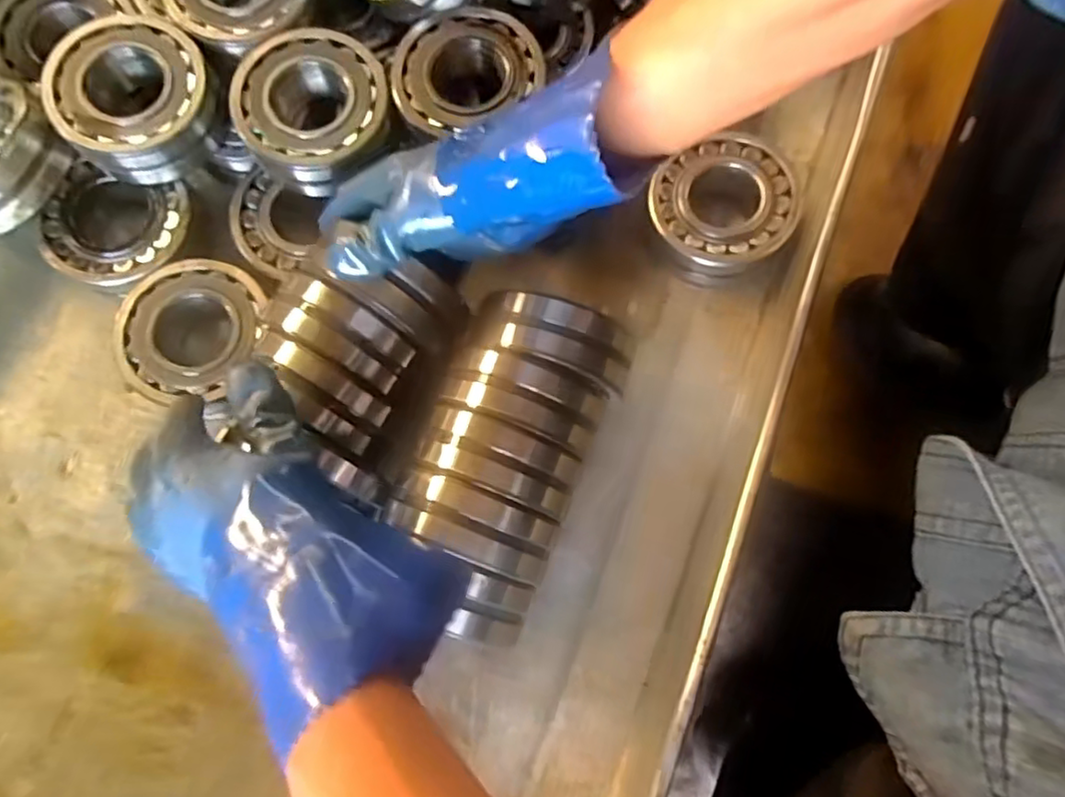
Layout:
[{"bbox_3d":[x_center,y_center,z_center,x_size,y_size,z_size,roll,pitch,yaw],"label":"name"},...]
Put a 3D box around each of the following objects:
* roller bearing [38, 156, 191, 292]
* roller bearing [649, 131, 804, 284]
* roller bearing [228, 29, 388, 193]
[{"bbox_3d":[-0.327,-0.132,0.518,0.101,0.047,0.096,19,79,2],"label":"roller bearing"},{"bbox_3d":[0.152,-0.156,0.528,0.110,0.055,0.114,0,79,-1],"label":"roller bearing"},{"bbox_3d":[-0.167,-0.221,0.496,0.112,0.034,0.116,0,79,-1],"label":"roller bearing"}]

